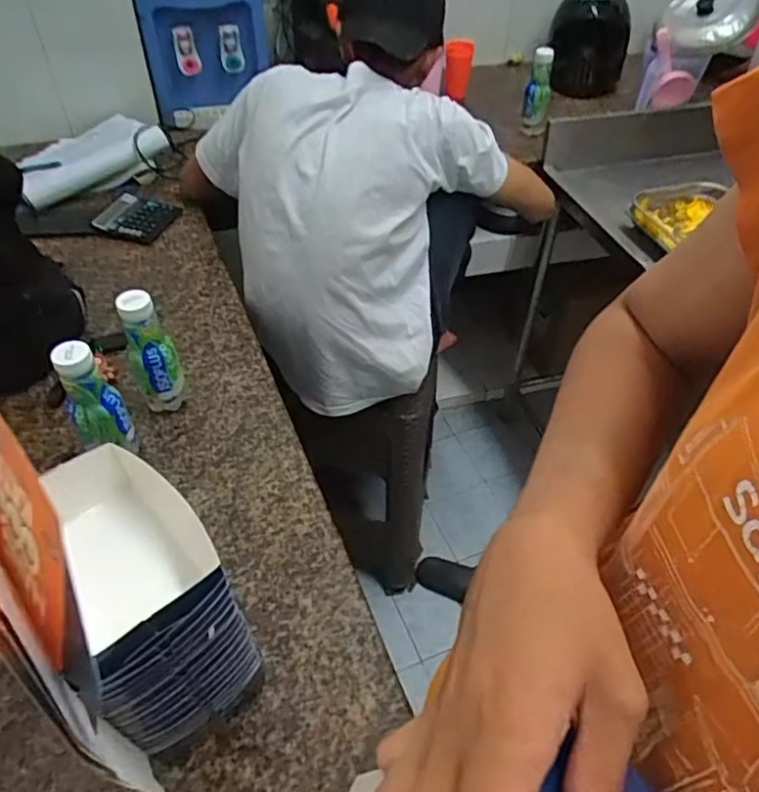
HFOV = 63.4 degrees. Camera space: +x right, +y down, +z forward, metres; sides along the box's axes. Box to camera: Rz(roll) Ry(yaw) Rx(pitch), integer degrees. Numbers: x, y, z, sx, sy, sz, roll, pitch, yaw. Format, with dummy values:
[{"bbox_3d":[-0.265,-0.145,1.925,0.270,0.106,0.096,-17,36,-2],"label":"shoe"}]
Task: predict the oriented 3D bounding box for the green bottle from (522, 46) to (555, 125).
[{"bbox_3d":[0.338,-0.652,1.311,0.056,0.141,0.066,12,46,10],"label":"green bottle"}]

